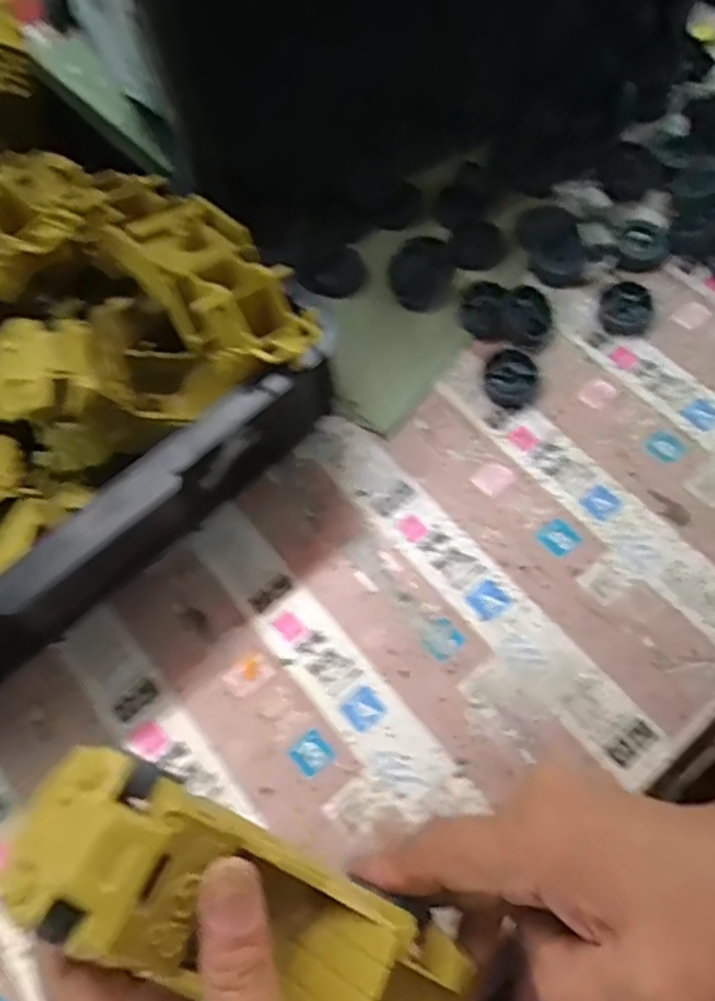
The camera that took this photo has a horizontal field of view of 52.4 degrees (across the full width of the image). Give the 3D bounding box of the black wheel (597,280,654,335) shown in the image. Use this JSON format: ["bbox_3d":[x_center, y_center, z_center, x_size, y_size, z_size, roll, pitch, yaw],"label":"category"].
[{"bbox_3d":[0.182,-0.131,0.493,0.035,0.008,0.042,27,71,14],"label":"black wheel"}]

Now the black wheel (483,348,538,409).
[{"bbox_3d":[0.101,-0.081,0.479,0.034,0.010,0.040,10,67,7],"label":"black wheel"}]

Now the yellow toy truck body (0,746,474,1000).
[{"bbox_3d":[-0.032,0.144,0.250,0.168,0.049,0.052,34,71,-9],"label":"yellow toy truck body"}]

